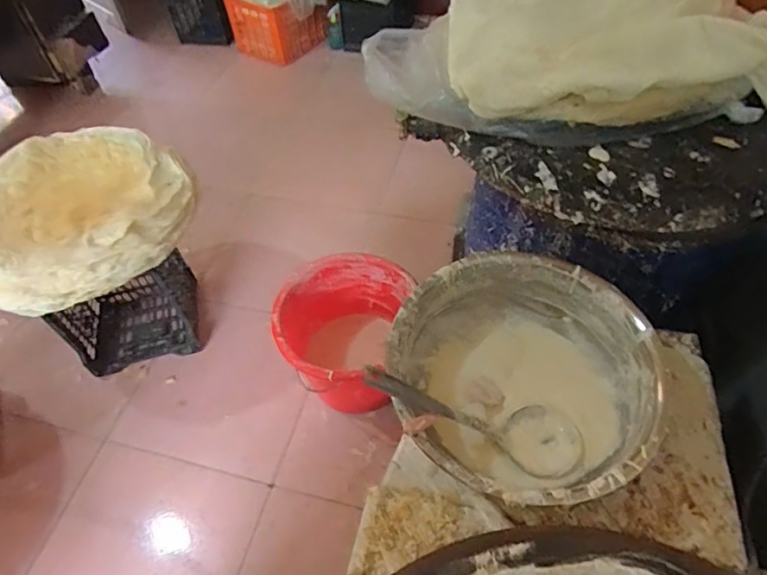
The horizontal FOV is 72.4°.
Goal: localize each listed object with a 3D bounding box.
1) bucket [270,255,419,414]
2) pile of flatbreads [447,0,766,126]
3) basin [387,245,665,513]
[{"bbox_3d":[-0.111,0.138,1.389,0.337,0.346,0.356,-2,53,3],"label":"bucket"},{"bbox_3d":[0.389,-0.462,0.921,0.546,0.094,0.462,-4,53,2],"label":"pile of flatbreads"},{"bbox_3d":[0.207,0.139,0.797,0.369,0.147,0.377,-2,53,3],"label":"basin"}]

